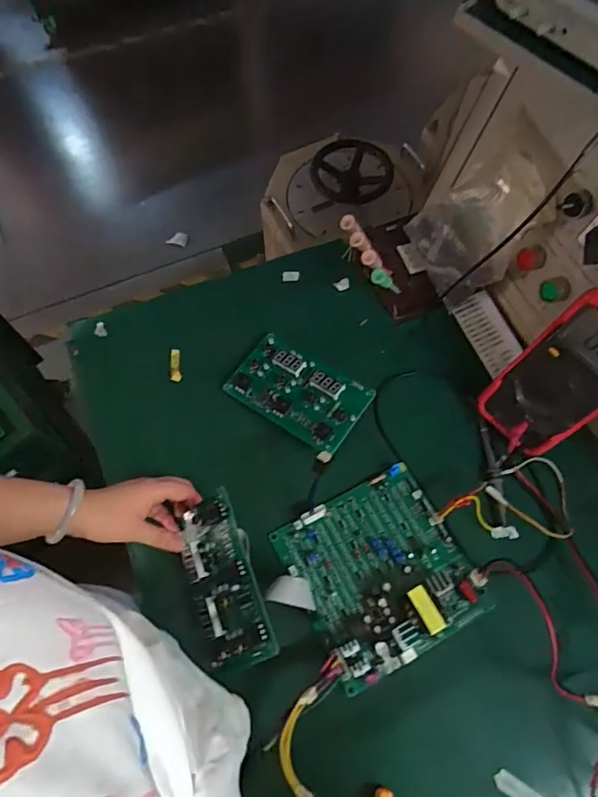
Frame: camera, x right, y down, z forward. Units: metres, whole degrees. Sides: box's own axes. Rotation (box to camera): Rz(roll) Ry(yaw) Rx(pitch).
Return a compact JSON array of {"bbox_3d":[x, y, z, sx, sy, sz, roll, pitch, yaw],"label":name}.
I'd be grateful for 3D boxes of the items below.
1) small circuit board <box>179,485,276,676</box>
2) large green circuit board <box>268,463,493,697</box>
[{"bbox_3d":[-0.080,0.188,0.512,0.085,0.025,0.162,-33,67,26],"label":"small circuit board"},{"bbox_3d":[0.084,0.179,0.525,0.174,0.056,0.178,-26,67,-12],"label":"large green circuit board"}]

